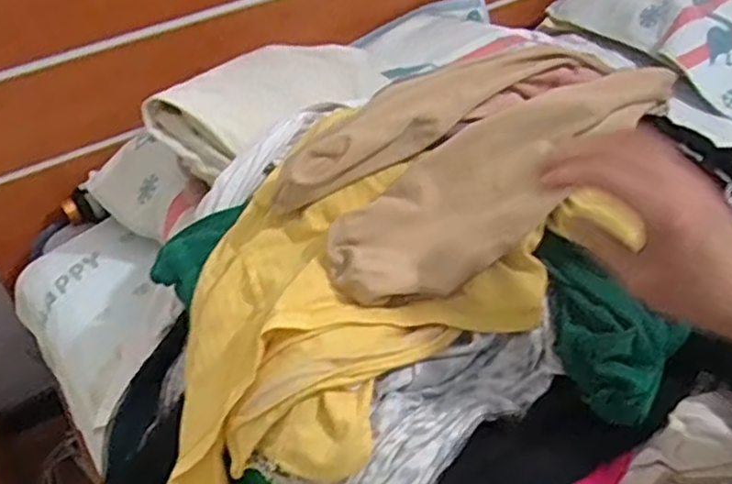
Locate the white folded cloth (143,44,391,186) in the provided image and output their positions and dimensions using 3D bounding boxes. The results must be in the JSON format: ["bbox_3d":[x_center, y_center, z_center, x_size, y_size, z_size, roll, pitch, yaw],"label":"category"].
[{"bbox_3d":[-0.095,-0.177,0.805,0.136,0.082,0.316,36,43,10],"label":"white folded cloth"}]

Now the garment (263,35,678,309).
[{"bbox_3d":[0.104,-0.080,0.579,0.353,0.078,0.144,-28,49,-23],"label":"garment"}]

